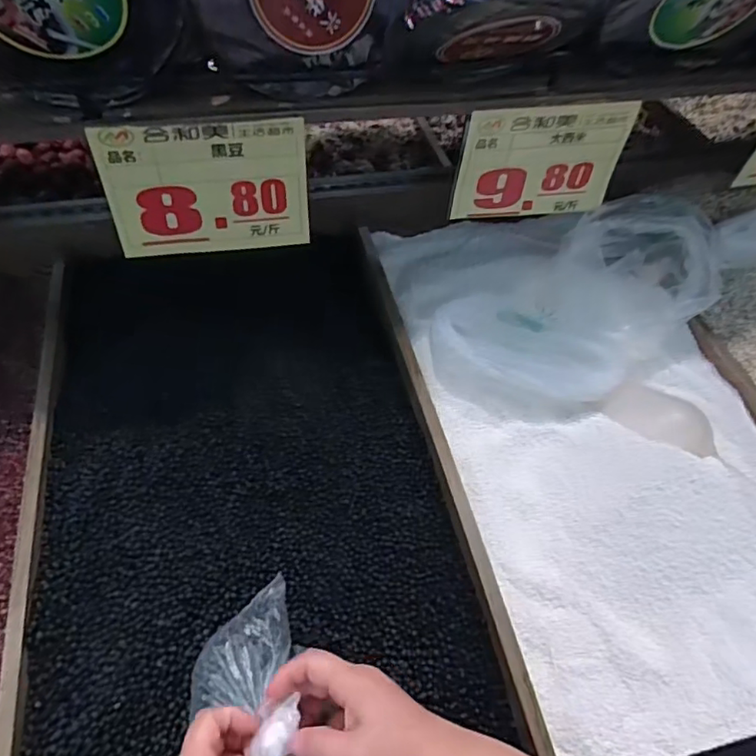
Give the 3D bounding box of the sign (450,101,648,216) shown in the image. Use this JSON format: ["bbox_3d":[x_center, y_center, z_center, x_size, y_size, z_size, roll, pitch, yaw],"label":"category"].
[{"bbox_3d":[0.204,-0.265,0.720,0.210,0.147,0.010,-8,56,-10],"label":"sign"}]

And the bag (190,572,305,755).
[{"bbox_3d":[-0.094,0.254,0.437,0.094,0.056,0.199,-16,36,-14],"label":"bag"}]

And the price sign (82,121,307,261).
[{"bbox_3d":[-0.183,-0.204,0.636,0.208,0.145,0.007,-7,47,-10],"label":"price sign"}]

